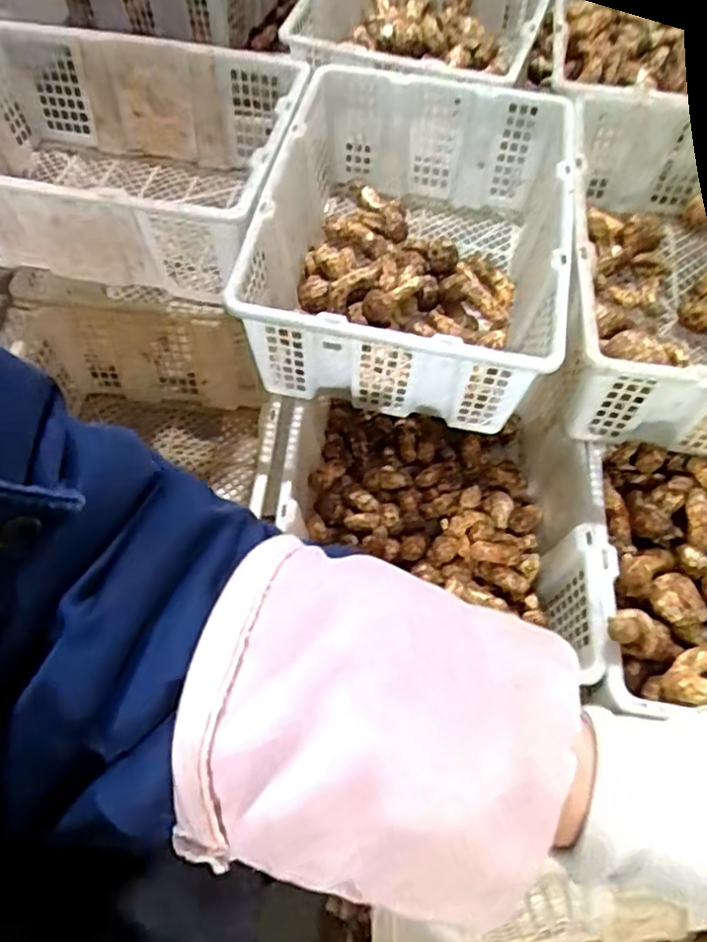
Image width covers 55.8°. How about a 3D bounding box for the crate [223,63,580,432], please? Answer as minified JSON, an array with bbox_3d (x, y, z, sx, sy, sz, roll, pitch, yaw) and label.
[{"bbox_3d":[0.081,-0.303,0.863,0.354,0.163,0.489,11,59,5],"label":"crate"}]

